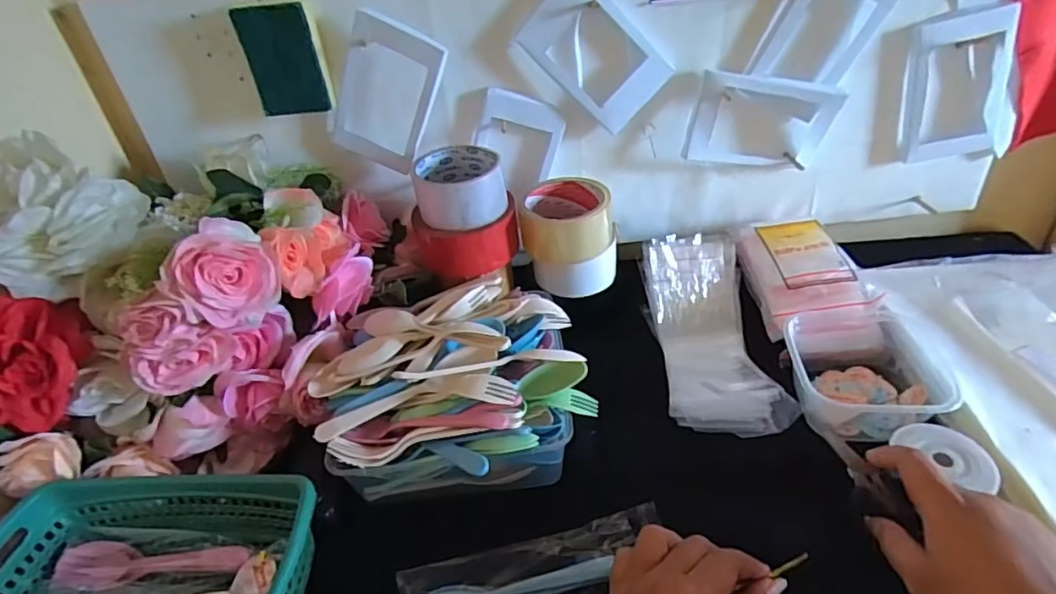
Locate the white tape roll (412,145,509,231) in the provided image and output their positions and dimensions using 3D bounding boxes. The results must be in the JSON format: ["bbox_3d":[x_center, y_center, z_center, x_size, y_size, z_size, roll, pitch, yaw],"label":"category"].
[{"bbox_3d":[-0.067,-0.109,0.571,0.086,0.054,0.086,-9,37,-3],"label":"white tape roll"}]

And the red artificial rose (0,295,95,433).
[{"bbox_3d":[-0.415,0.052,0.472,0.092,0.107,0.055,5,17,-20],"label":"red artificial rose"}]

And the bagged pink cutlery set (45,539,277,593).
[{"bbox_3d":[-0.285,0.214,0.446,0.182,0.024,0.046,-1,37,9],"label":"bagged pink cutlery set"}]

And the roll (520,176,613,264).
[{"bbox_3d":[0.041,-0.081,0.595,0.089,0.061,0.073,0,38,9],"label":"roll"}]

